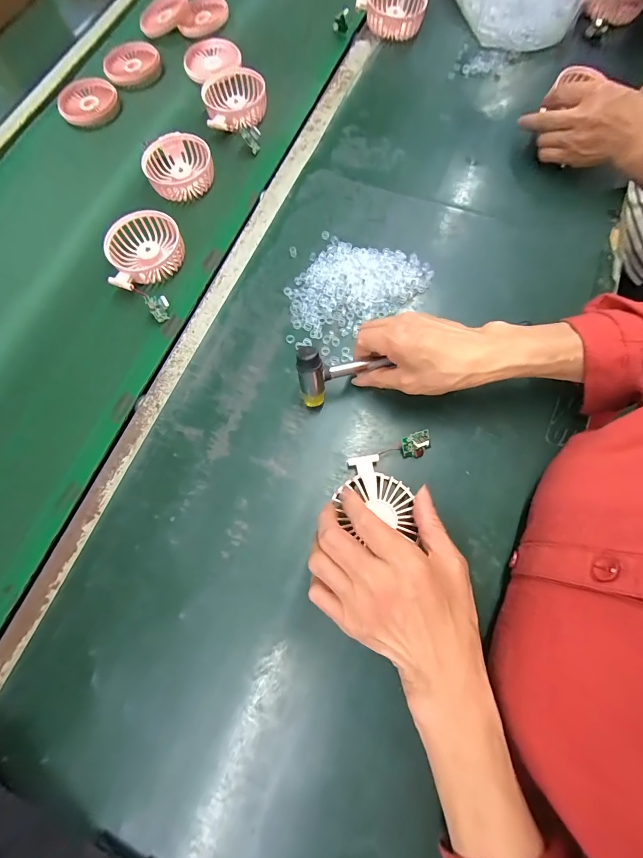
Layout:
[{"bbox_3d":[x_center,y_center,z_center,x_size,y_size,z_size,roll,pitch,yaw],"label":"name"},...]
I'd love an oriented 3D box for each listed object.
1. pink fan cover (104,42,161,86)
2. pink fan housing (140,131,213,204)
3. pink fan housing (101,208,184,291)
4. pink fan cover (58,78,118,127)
[{"bbox_3d":[-0.299,-0.577,0.569,0.086,0.015,0.089,-12,73,-3],"label":"pink fan cover"},{"bbox_3d":[-0.191,-0.352,0.485,0.087,0.033,0.091,0,73,1],"label":"pink fan housing"},{"bbox_3d":[-0.215,-0.217,0.447,0.092,0.044,0.091,-24,74,-6],"label":"pink fan housing"},{"bbox_3d":[-0.351,-0.494,0.543,0.088,0.018,0.071,-29,75,-8],"label":"pink fan cover"}]

